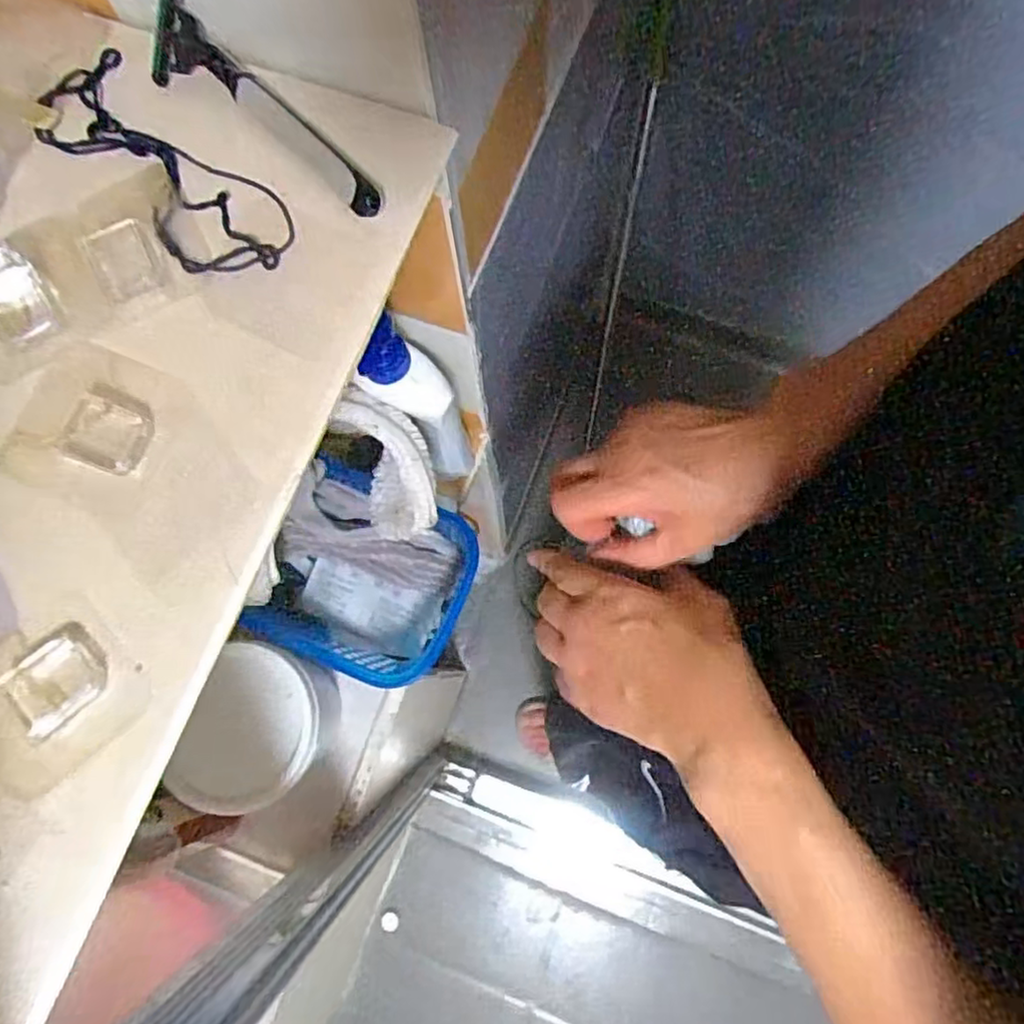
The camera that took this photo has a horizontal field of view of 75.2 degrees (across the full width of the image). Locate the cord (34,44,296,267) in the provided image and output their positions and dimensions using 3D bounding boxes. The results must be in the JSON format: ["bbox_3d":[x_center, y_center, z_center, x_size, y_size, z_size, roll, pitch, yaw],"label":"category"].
[{"bbox_3d":[-0.146,-0.142,0.278,0.129,0.007,0.049,43,81,10],"label":"cord"}]

